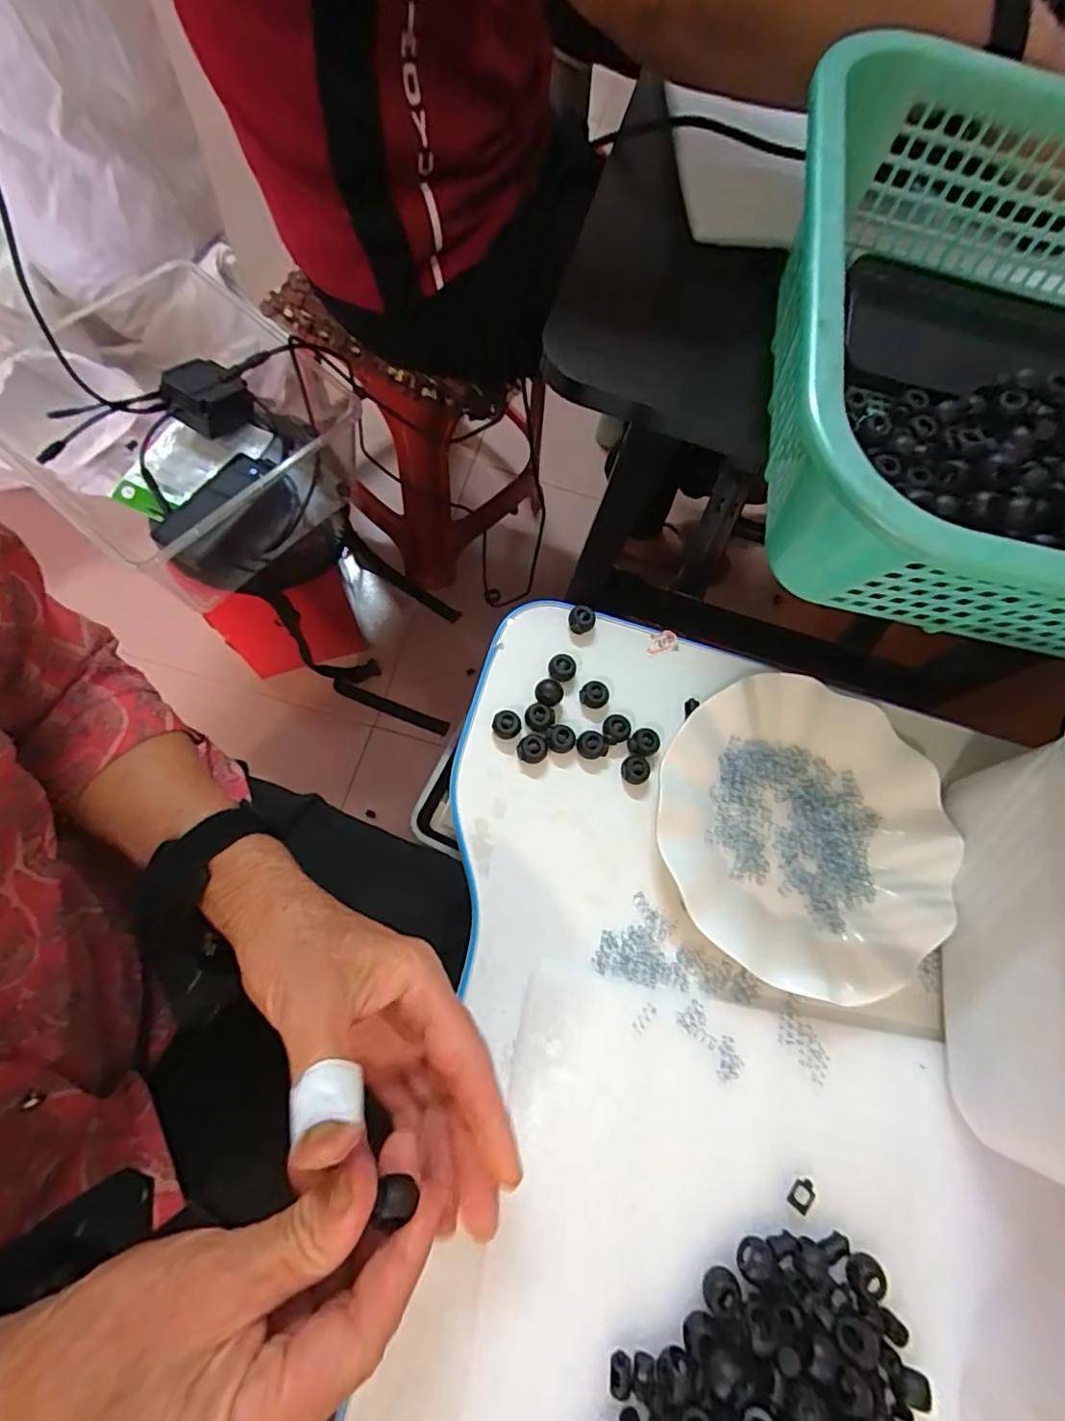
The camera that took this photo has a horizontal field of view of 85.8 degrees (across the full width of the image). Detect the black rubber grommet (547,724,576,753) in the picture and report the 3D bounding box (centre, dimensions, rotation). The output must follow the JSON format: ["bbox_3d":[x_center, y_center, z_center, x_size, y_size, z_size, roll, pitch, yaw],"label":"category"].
[{"bbox_3d":[0.018,0.019,0.361,0.018,0.011,0.017,9,73,-4],"label":"black rubber grommet"}]

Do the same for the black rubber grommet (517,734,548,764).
[{"bbox_3d":[0.001,0.024,0.356,0.018,0.012,0.018,33,73,4],"label":"black rubber grommet"}]

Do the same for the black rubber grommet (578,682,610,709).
[{"bbox_3d":[0.040,-0.010,0.370,0.018,0.014,0.014,30,73,3],"label":"black rubber grommet"}]

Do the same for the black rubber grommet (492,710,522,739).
[{"bbox_3d":[-0.016,0.009,0.358,0.017,0.009,0.017,2,73,-6],"label":"black rubber grommet"}]

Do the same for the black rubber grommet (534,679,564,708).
[{"bbox_3d":[0.010,-0.010,0.366,0.017,0.018,0.017,15,72,-2],"label":"black rubber grommet"}]

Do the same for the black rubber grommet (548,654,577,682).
[{"bbox_3d":[0.019,-0.027,0.374,0.018,0.011,0.017,2,73,-6],"label":"black rubber grommet"}]

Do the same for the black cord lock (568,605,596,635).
[{"bbox_3d":[0.033,-0.061,0.384,0.017,0.013,0.015,-3,74,-7],"label":"black cord lock"}]

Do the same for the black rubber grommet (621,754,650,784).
[{"bbox_3d":[0.065,0.037,0.359,0.017,0.008,0.019,32,73,4],"label":"black rubber grommet"}]

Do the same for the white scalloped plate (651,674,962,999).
[{"bbox_3d":[0.166,0.070,0.352,0.175,0.025,0.177,2,73,-6],"label":"white scalloped plate"}]

